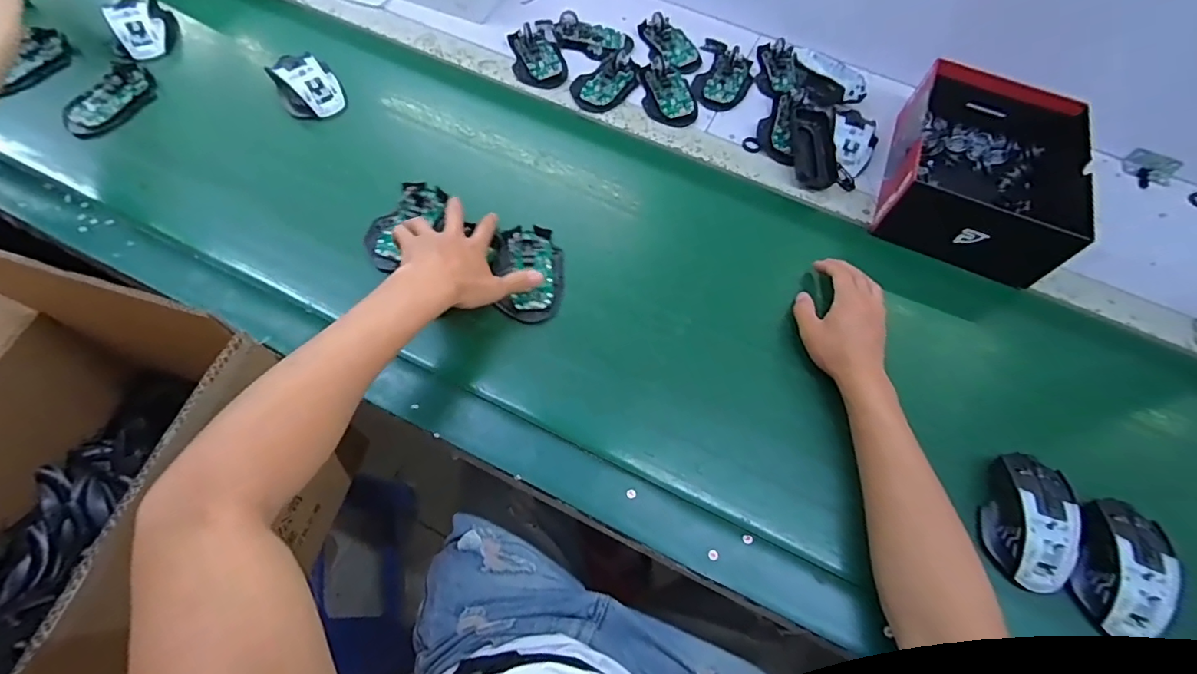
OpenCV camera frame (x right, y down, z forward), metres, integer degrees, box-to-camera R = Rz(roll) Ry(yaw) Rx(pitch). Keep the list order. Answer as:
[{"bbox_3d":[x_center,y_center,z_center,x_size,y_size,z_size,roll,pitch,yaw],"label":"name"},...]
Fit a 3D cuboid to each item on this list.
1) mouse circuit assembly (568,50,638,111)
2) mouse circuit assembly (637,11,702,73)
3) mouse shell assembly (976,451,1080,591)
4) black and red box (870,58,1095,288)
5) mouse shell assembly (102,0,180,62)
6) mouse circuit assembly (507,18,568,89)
[{"bbox_3d":[0.008,-0.355,0.709,0.066,0.023,0.106,34,66,14],"label":"mouse circuit assembly"},{"bbox_3d":[0.107,-0.430,0.753,0.072,0.023,0.107,-11,64,-9],"label":"mouse circuit assembly"},{"bbox_3d":[0.388,0.162,0.462,0.065,0.036,0.112,15,63,5],"label":"mouse shell assembly"},{"bbox_3d":[0.455,-0.203,0.617,0.189,0.079,0.244,26,64,10],"label":"black and red box"},{"bbox_3d":[-0.610,-0.415,0.687,0.072,0.037,0.098,-20,66,-13],"label":"mouse shell assembly"},{"bbox_3d":[-0.086,-0.403,0.729,0.071,0.024,0.122,-8,64,-8],"label":"mouse circuit assembly"}]

